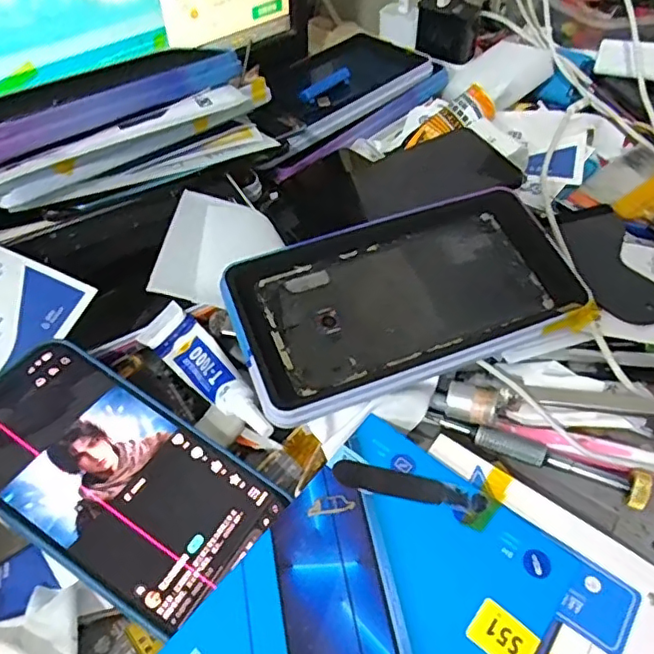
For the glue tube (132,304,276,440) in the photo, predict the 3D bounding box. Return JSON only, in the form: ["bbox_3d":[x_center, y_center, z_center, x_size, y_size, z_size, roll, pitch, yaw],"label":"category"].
[{"bbox_3d":[-0.060,0.023,0.310,0.097,0.023,0.030,33,57,28],"label":"glue tube"}]

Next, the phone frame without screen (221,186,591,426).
[{"bbox_3d":[0.042,-0.021,0.317,0.185,0.011,0.103,-18,62,-13],"label":"phone frame without screen"}]

